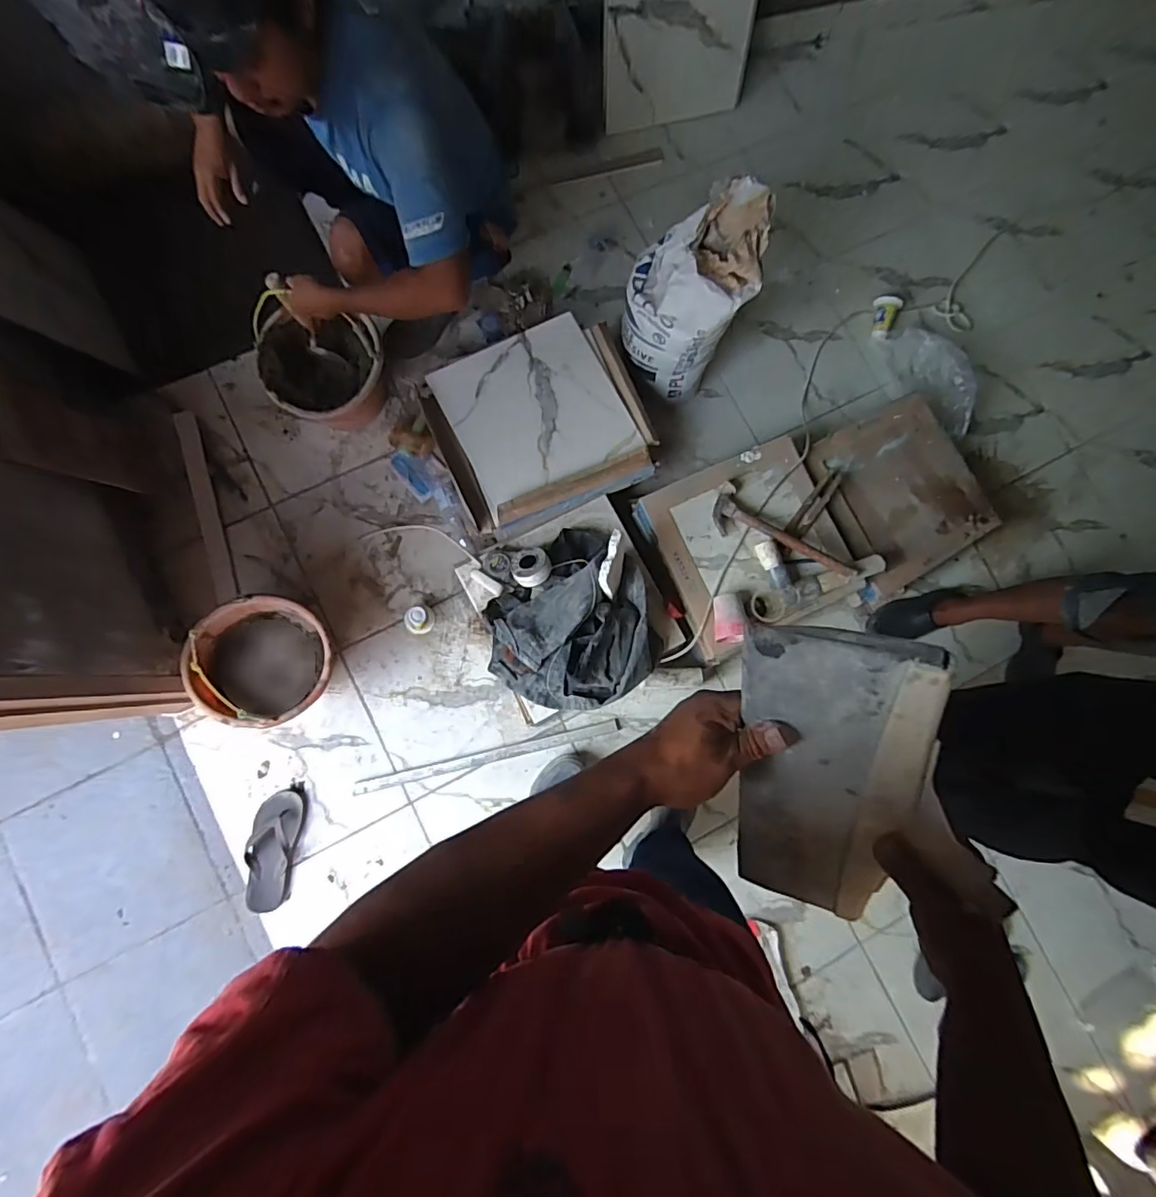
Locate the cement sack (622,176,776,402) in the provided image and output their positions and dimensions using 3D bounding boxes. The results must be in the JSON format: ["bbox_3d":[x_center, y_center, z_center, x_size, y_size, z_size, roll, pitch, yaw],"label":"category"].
[{"bbox_3d":[0.234,-0.645,1.225,0.232,0.442,0.225,26,81,-1],"label":"cement sack"}]

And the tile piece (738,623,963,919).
[{"bbox_3d":[0.196,0.162,0.453,0.129,0.362,0.017,12,47,26],"label":"tile piece"}]

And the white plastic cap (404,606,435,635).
[{"bbox_3d":[-0.376,0.047,1.318,0.072,0.087,0.067,-25,85,-7],"label":"white plastic cap"}]

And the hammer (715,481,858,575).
[{"bbox_3d":[0.445,-0.124,1.258,0.346,0.053,0.100,36,81,1],"label":"hammer"}]

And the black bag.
[{"bbox_3d":[0.000,0.065,1.198,0.373,0.138,0.353,-44,88,-9],"label":"black bag"}]

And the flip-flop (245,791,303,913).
[{"bbox_3d":[-0.680,0.560,1.248,0.109,0.036,0.258,7,82,-4],"label":"flip-flop"}]

